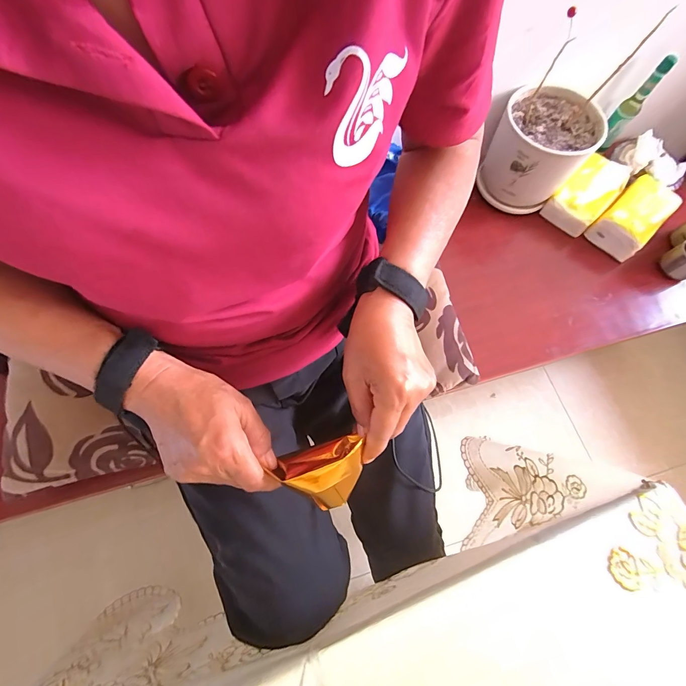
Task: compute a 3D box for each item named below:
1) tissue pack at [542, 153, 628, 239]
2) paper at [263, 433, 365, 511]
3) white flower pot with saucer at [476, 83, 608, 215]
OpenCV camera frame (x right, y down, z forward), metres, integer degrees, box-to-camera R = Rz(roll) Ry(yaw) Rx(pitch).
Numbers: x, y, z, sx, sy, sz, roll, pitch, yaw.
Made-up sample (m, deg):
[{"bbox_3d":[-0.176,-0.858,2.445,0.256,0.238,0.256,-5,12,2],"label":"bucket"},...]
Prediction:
[{"bbox_3d":[0.501,-0.304,0.717,0.097,0.074,0.159,42,74,13],"label":"tissue pack"},{"bbox_3d":[-0.018,0.106,0.287,0.070,0.060,0.034,-10,37,1],"label":"paper"},{"bbox_3d":[0.377,-0.362,0.674,0.161,0.162,0.147,0,69,-1],"label":"white flower pot with saucer"}]

